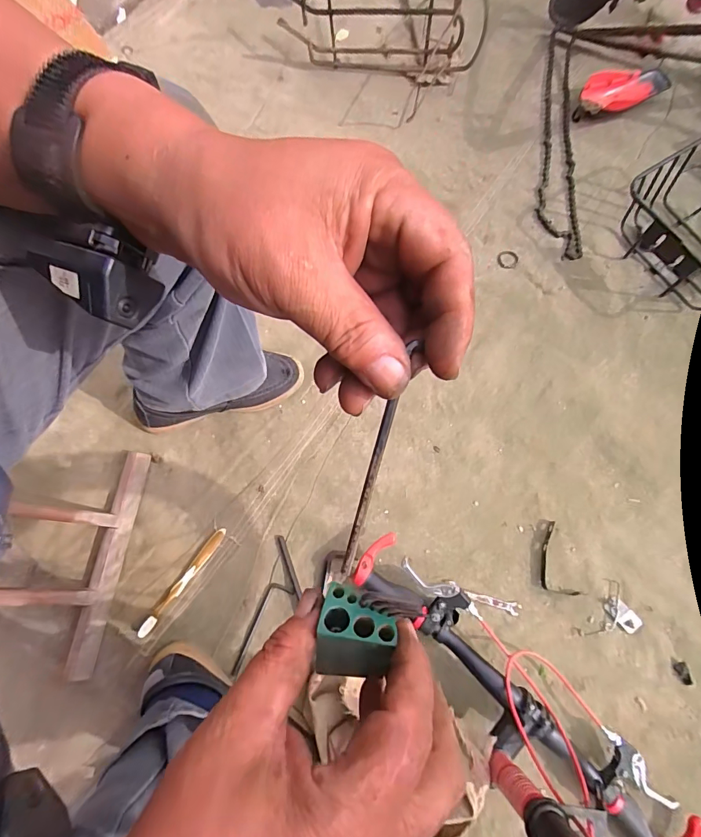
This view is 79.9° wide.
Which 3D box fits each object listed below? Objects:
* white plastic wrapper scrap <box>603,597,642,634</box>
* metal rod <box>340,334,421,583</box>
[{"bbox_3d":[0.402,0.292,0.616,0.027,0.009,0.055,-40,79,-7],"label":"white plastic wrapper scrap"},{"bbox_3d":[0.010,0.023,0.178,0.005,0.004,0.111,16,107,5],"label":"metal rod"}]

